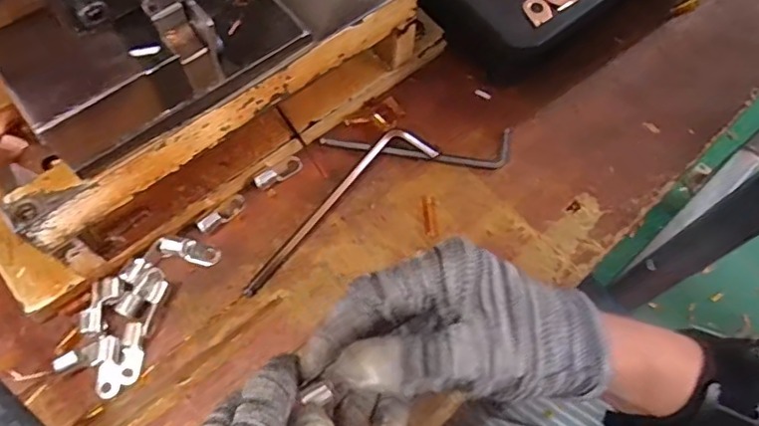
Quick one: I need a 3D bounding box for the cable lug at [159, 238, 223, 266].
[{"bbox_3d":[-0.110,0.022,0.338,0.035,0.006,0.013,18,65,-14],"label":"cable lug"}]

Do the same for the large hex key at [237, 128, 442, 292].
[{"bbox_3d":[-0.029,-0.008,0.349,0.141,0.016,0.034,-35,71,-16],"label":"large hex key"}]

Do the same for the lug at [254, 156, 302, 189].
[{"bbox_3d":[-0.063,-0.025,0.363,0.032,0.007,0.012,-35,71,-16],"label":"lug"}]

